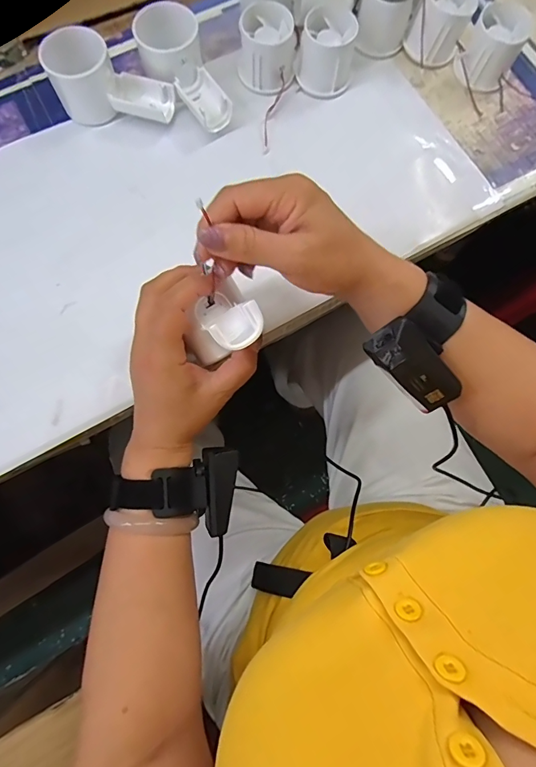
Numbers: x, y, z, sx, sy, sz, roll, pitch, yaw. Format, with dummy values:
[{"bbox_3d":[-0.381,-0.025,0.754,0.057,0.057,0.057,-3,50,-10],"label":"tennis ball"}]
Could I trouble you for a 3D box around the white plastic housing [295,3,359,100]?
[{"bbox_3d":[0.058,-0.329,0.418,0.052,0.046,0.061,7,76,0],"label":"white plastic housing"}]

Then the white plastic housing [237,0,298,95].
[{"bbox_3d":[0.000,-0.331,0.417,0.056,0.048,0.059,0,76,-2],"label":"white plastic housing"}]

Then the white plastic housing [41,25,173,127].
[{"bbox_3d":[-0.146,-0.287,0.397,0.110,0.052,0.058,-2,77,-2],"label":"white plastic housing"}]

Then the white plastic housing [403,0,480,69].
[{"bbox_3d":[0.171,-0.360,0.421,0.054,0.050,0.063,22,77,4],"label":"white plastic housing"}]

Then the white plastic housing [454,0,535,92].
[{"bbox_3d":[0.224,-0.337,0.421,0.053,0.043,0.061,27,77,5],"label":"white plastic housing"}]

